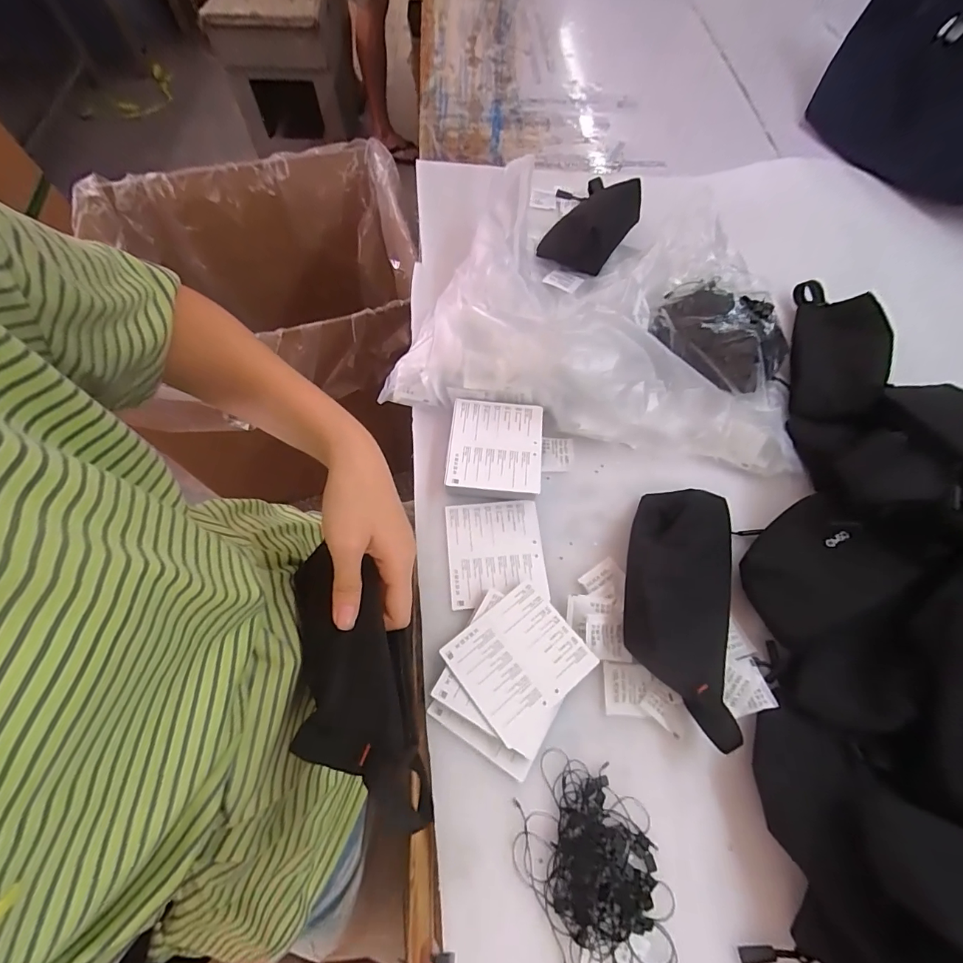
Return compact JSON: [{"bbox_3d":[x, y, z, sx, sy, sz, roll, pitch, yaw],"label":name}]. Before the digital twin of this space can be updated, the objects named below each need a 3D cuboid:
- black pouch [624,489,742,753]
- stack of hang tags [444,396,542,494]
[{"bbox_3d":[0.170,0.093,0.373,0.089,0.062,0.207,13,65,5],"label":"black pouch"},{"bbox_3d":[0.014,-0.031,0.450,0.090,0.030,0.098,5,65,1],"label":"stack of hang tags"}]

